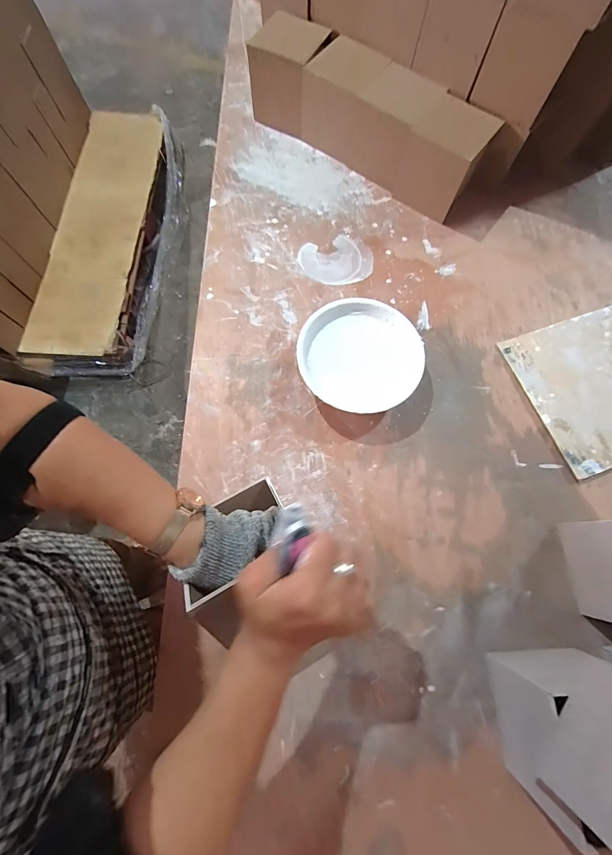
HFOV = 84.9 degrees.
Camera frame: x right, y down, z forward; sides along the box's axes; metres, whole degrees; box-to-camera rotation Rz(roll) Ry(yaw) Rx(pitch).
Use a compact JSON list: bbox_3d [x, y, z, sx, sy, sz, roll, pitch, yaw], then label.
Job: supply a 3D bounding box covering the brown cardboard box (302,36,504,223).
[{"bbox_3d":[0.150,-0.523,0.590,0.327,0.126,0.111,39,76,10],"label":"brown cardboard box"}]

